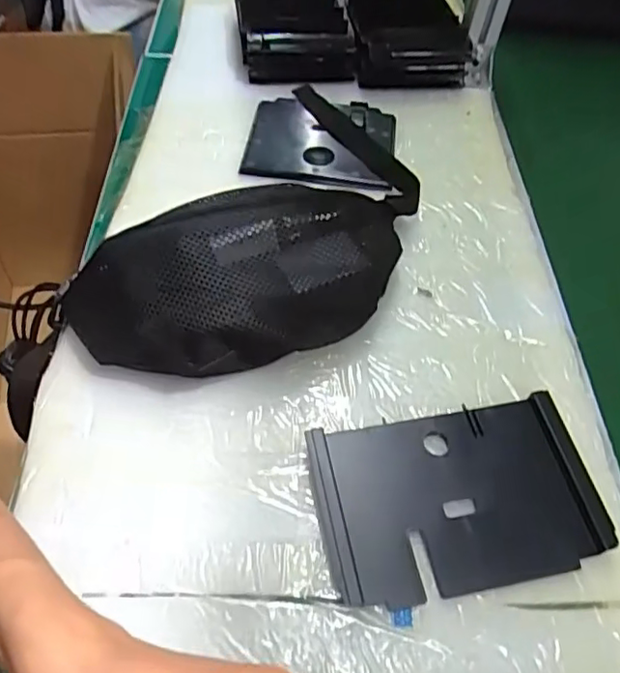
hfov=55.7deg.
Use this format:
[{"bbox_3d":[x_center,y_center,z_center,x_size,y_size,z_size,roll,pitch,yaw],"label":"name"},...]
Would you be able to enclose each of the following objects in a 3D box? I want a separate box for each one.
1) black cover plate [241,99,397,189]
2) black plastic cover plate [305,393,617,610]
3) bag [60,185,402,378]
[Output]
[{"bbox_3d":[0.012,-0.214,0.636,0.155,0.012,0.144,7,54,2],"label":"black cover plate"},{"bbox_3d":[0.102,0.110,0.407,0.187,0.013,0.120,-7,55,-8],"label":"black plastic cover plate"},{"bbox_3d":[-0.048,-0.039,0.457,0.279,0.089,0.119,-12,56,-11],"label":"bag"}]

